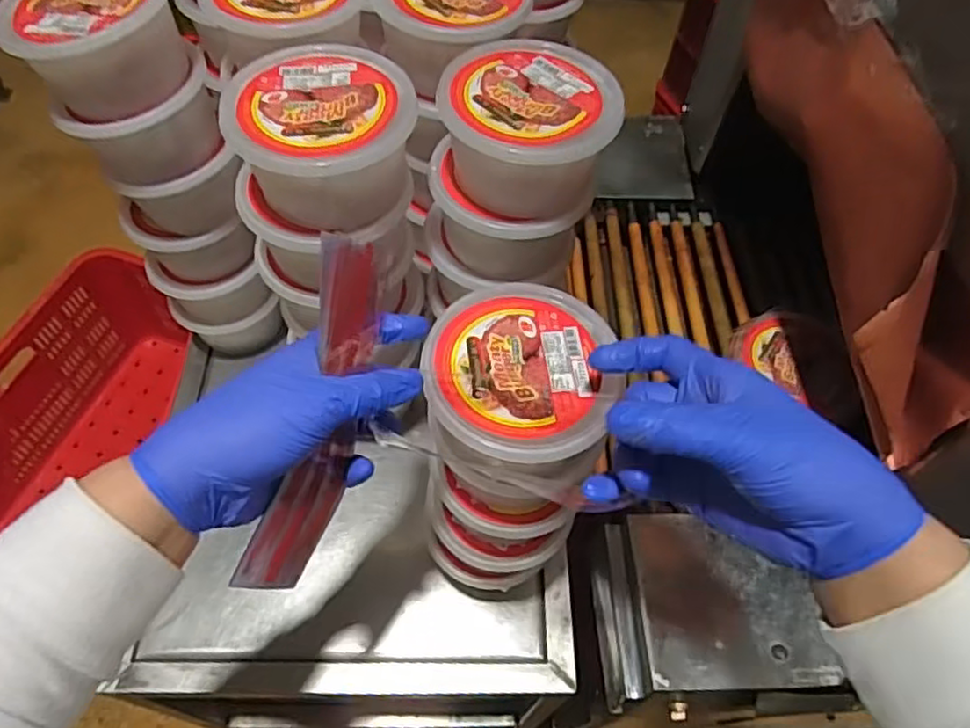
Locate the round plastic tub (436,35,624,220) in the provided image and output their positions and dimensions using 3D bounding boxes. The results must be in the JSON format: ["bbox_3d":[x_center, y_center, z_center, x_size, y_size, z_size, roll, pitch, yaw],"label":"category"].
[{"bbox_3d":[0.029,-0.157,0.455,0.112,0.061,0.108,1,58,-1],"label":"round plastic tub"}]

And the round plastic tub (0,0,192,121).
[{"bbox_3d":[-0.277,-0.235,0.487,0.112,0.068,0.107,-16,60,-11],"label":"round plastic tub"}]

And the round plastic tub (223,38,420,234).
[{"bbox_3d":[-0.104,-0.149,0.444,0.110,0.064,0.114,1,58,-1],"label":"round plastic tub"}]

